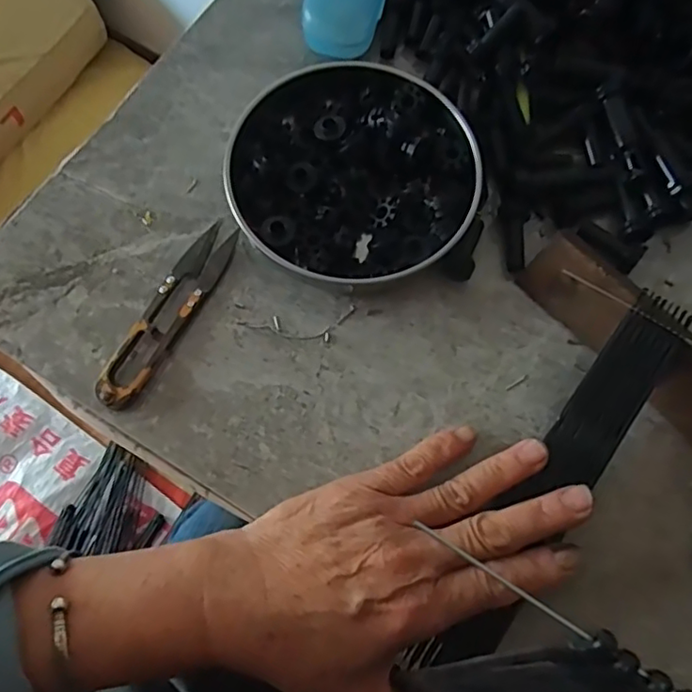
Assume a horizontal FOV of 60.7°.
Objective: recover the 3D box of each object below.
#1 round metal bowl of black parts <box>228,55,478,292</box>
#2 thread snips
[{"bbox_3d":[0.004,-0.099,0.340,0.133,0.024,0.135,1,72,-2],"label":"round metal bowl of black parts"},{"bbox_3d":[-0.096,-0.019,0.320,0.025,0.015,0.115,27,73,7],"label":"thread snips"}]

